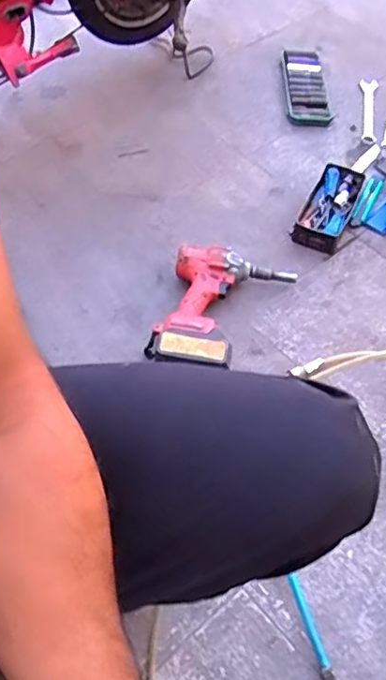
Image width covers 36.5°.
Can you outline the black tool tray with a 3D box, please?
[{"bbox_3d":[0.262,-0.253,1.127,0.087,0.043,0.213,23,57,13],"label":"black tool tray"}]

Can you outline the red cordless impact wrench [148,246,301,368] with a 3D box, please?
[{"bbox_3d":[0.052,-0.044,0.955,0.200,0.076,0.251,12,56,5],"label":"red cordless impact wrench"}]

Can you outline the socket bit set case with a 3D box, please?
[{"bbox_3d":[0.259,-0.595,1.360,0.091,0.030,0.292,1,55,-2],"label":"socket bit set case"}]

